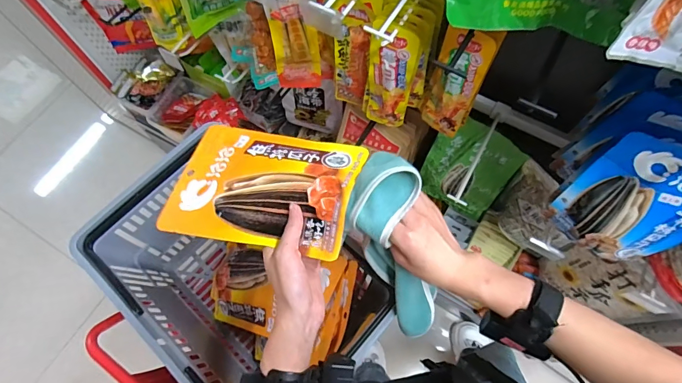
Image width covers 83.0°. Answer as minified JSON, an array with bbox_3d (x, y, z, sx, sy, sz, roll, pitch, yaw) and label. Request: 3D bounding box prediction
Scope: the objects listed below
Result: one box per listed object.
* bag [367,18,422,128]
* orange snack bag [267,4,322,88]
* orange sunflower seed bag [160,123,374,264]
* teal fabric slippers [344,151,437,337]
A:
[{"bbox_3d":[0.076,-0.169,0.604,0.068,0.210,0.020,20,70,9],"label":"bag"},{"bbox_3d":[-0.078,-0.241,0.670,0.079,0.180,0.016,1,69,2],"label":"orange snack bag"},{"bbox_3d":[-0.086,-0.013,0.442,0.212,0.025,0.157,6,57,16],"label":"orange sunflower seed bag"},{"bbox_3d":[0.057,0.069,0.460,0.079,0.246,0.093,-22,38,-7],"label":"teal fabric slippers"}]

